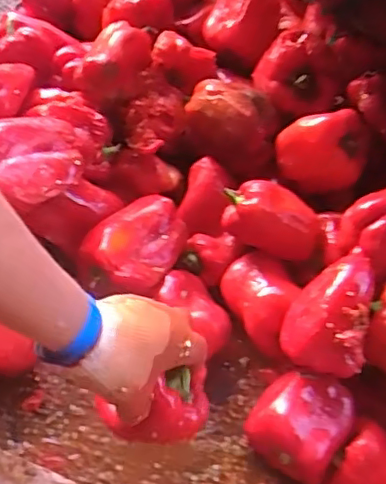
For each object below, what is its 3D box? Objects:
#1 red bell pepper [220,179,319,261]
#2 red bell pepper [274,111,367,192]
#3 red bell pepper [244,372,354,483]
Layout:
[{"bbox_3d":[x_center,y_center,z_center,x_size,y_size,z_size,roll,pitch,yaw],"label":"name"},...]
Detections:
[{"bbox_3d":[0.087,-0.027,0.667,0.109,0.055,0.059,18,61,5],"label":"red bell pepper"},{"bbox_3d":[0.149,-0.097,0.691,0.100,0.080,0.070,-1,61,-5],"label":"red bell pepper"},{"bbox_3d":[0.108,0.184,0.618,0.088,0.075,0.092,2,61,-3],"label":"red bell pepper"}]

